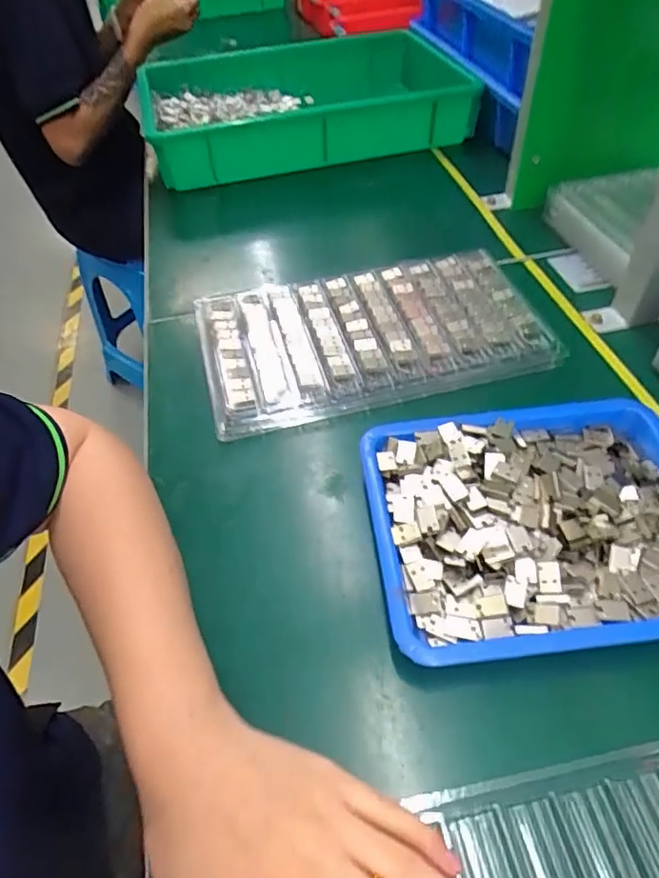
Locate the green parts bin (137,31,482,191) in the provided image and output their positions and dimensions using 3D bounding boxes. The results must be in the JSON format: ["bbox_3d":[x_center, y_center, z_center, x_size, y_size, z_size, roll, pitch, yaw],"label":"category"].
[{"bbox_3d":[-0.035,-0.495,0.806,0.444,0.089,0.306,-11,50,-4],"label":"green parts bin"}]

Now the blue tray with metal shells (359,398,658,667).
[{"bbox_3d":[0.139,0.048,0.358,0.219,0.027,0.169,-7,50,-1],"label":"blue tray with metal shells"}]

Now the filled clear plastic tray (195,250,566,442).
[{"bbox_3d":[0.035,-0.094,0.497,0.288,0.024,0.157,-13,50,-6],"label":"filled clear plastic tray"}]

